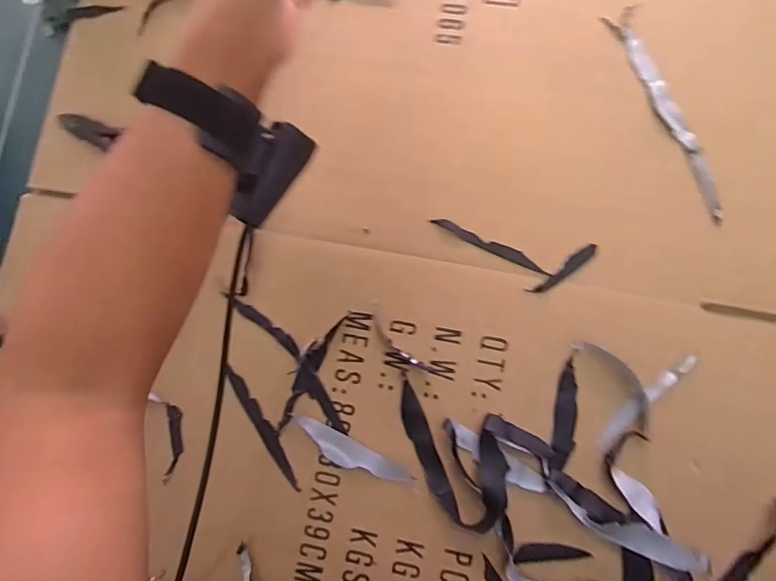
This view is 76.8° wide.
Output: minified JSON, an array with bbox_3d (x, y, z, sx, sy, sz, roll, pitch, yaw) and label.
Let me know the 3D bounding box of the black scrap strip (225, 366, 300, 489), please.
[{"bbox_3d":[-0.093,0.102,0.368,0.011,0.005,0.103,-32,83,1],"label":"black scrap strip"}]

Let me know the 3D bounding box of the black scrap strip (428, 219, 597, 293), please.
[{"bbox_3d":[0.091,-0.024,0.365,0.119,0.004,0.042,10,83,6],"label":"black scrap strip"}]

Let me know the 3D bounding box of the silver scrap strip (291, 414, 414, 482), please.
[{"bbox_3d":[-0.029,0.120,0.360,0.094,0.004,0.020,30,86,8],"label":"silver scrap strip"}]

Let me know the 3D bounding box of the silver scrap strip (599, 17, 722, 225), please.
[{"bbox_3d":[0.210,-0.132,0.366,0.021,0.009,0.175,-22,81,1],"label":"silver scrap strip"}]

